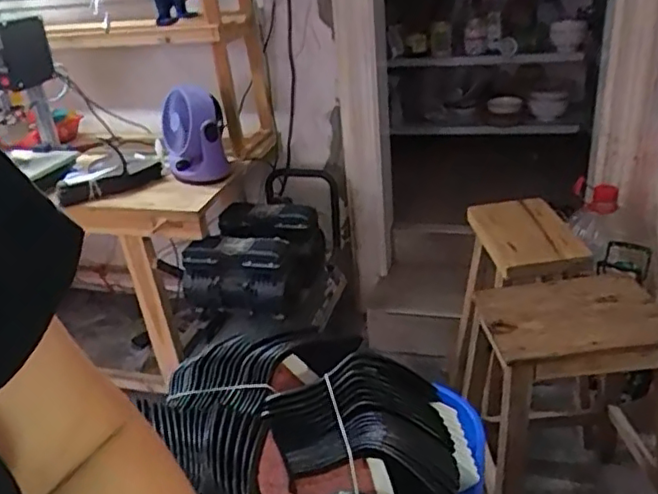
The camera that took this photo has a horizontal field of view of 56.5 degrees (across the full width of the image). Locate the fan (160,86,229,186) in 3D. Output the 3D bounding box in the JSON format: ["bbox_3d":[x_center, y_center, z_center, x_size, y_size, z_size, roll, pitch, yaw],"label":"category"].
[{"bbox_3d":[-0.379,-0.311,1.714,0.173,0.227,0.177,-11,28,-10],"label":"fan"}]

